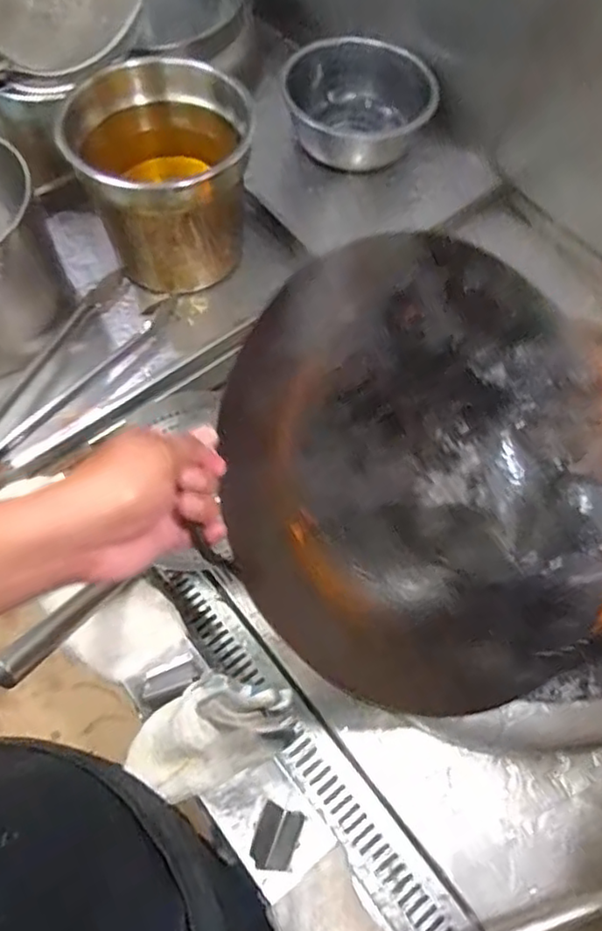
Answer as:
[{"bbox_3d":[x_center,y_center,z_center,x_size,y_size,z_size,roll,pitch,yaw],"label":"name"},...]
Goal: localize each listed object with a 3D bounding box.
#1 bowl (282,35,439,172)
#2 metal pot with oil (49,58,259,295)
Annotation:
[{"bbox_3d":[0.090,-0.578,1.040,0.217,0.120,0.217,1,64,-2],"label":"bowl"},{"bbox_3d":[-0.181,-0.376,0.878,0.207,0.222,0.228,-26,68,-15],"label":"metal pot with oil"}]

